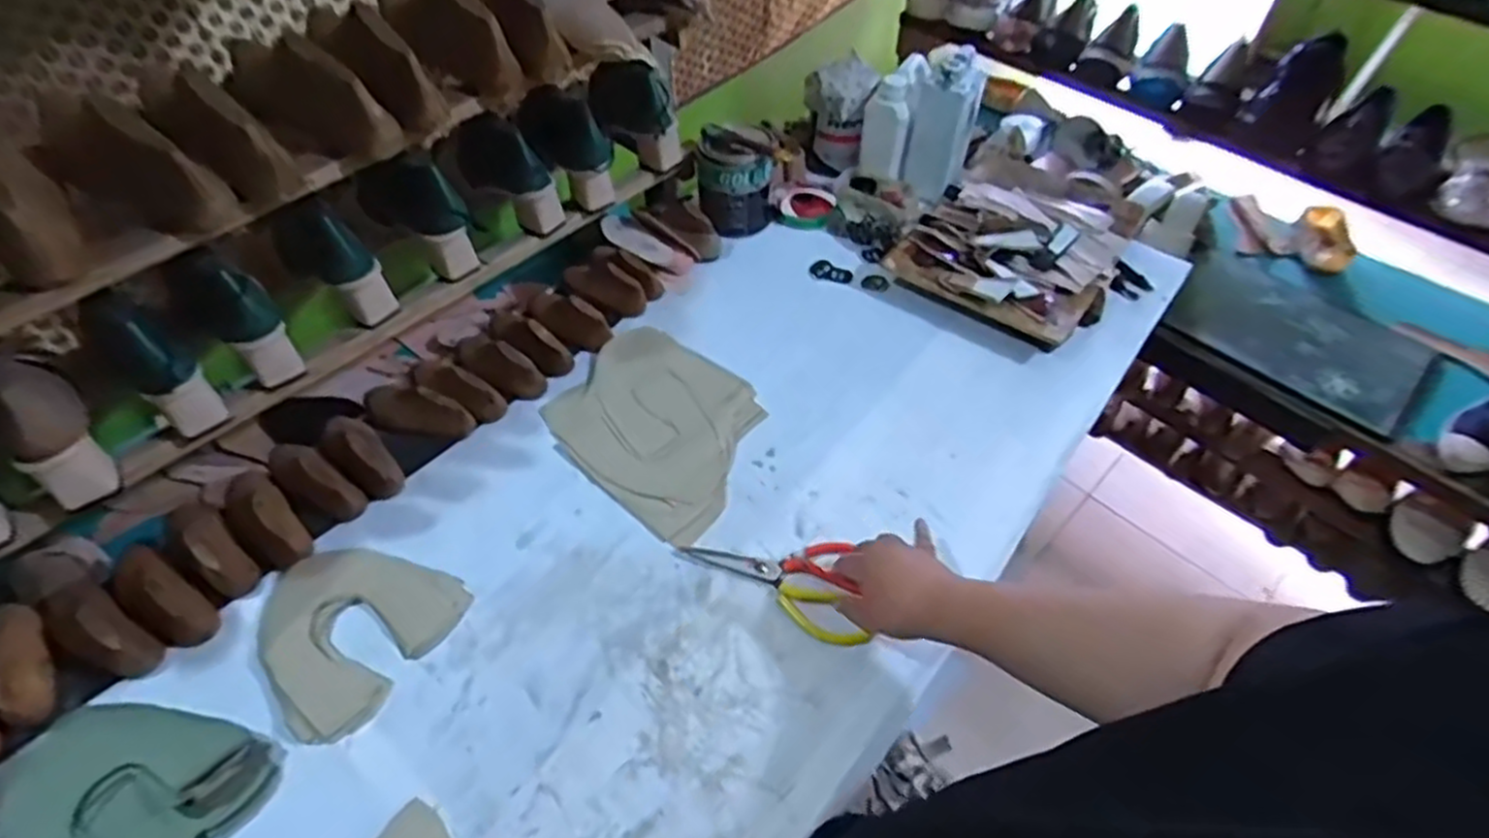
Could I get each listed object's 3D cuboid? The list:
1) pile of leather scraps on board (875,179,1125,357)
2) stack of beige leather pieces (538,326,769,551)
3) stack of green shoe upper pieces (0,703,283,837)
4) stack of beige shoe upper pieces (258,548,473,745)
[{"bbox_3d":[0.373,-0.245,1.009,0.263,0.057,0.282,28,56,20],"label":"pile of leather scraps on board"},{"bbox_3d":[-0.094,0.004,0.869,0.256,0.016,0.216,36,58,23],"label":"stack of beige leather pieces"},{"bbox_3d":[-0.507,0.310,0.599,0.186,0.031,0.165,23,54,15],"label":"stack of green shoe upper pieces"},{"bbox_3d":[-0.386,0.193,0.704,0.170,0.015,0.170,27,55,17],"label":"stack of beige shoe upper pieces"}]

